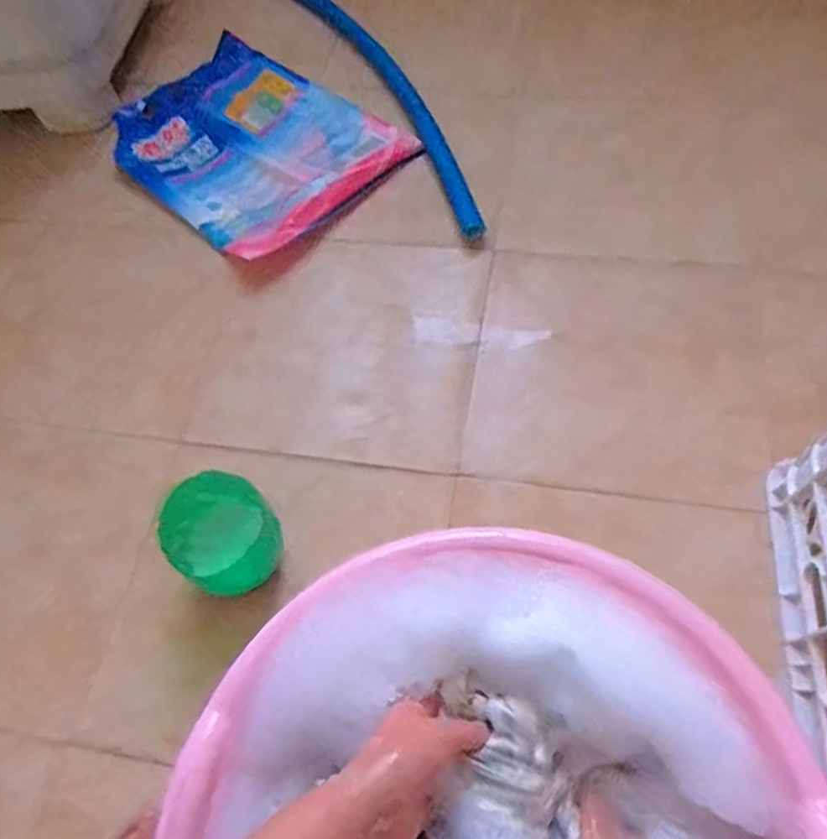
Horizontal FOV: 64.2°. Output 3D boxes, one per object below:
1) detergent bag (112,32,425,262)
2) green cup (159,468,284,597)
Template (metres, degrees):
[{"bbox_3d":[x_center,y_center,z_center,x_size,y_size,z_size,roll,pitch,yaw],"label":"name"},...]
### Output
[{"bbox_3d":[-0.222,-0.383,0.895,0.383,0.026,0.302,40,68,22],"label":"detergent bag"},{"bbox_3d":[-0.166,0.103,0.575,0.083,0.089,0.088,39,67,22],"label":"green cup"}]

